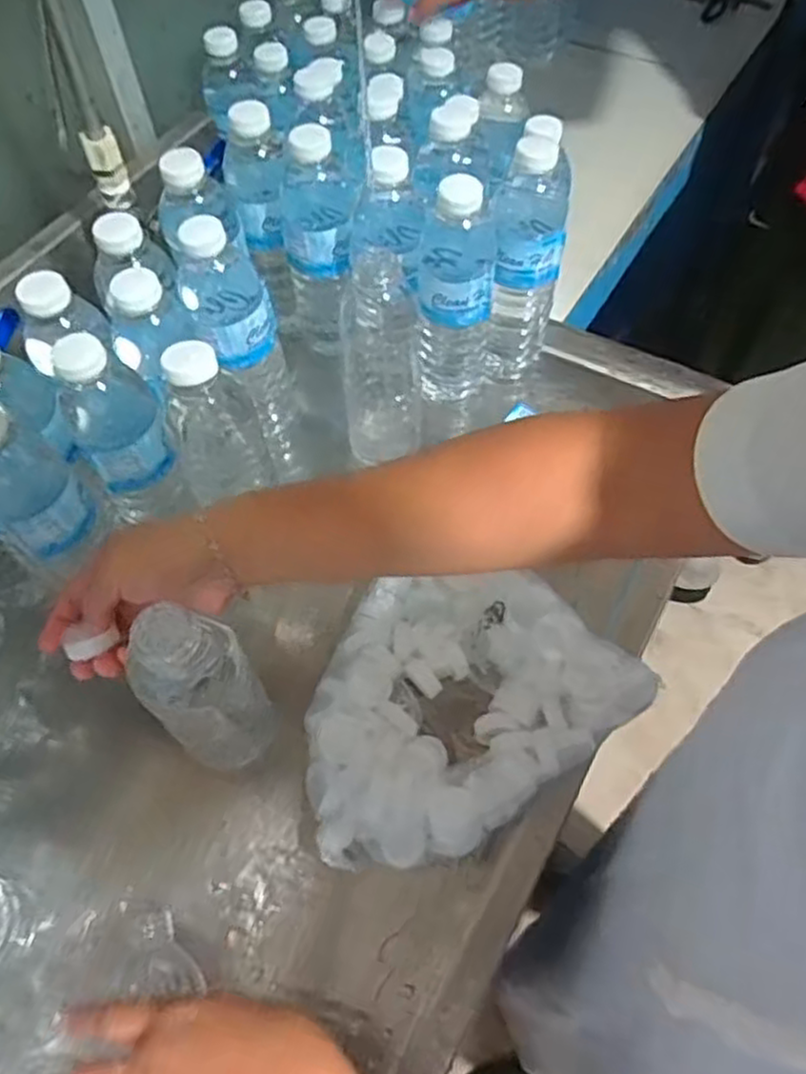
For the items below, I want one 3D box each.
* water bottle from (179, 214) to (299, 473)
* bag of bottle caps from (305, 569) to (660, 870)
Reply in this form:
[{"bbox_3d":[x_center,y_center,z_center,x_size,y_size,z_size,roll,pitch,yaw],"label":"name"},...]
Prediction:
[{"bbox_3d":[-0.127,-0.142,0.583,0.063,0.216,0.059,-5,59,-1],"label":"water bottle"},{"bbox_3d":[0.029,0.108,0.513,0.227,0.047,0.173,-32,63,-16],"label":"bag of bottle caps"}]

